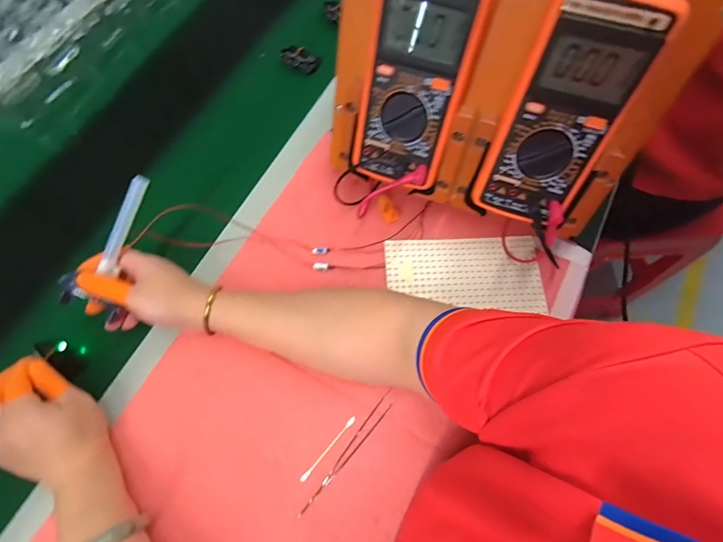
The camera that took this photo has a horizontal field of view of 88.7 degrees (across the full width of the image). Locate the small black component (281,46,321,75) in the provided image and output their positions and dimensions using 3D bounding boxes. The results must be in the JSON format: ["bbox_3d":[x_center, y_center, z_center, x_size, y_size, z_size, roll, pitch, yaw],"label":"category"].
[{"bbox_3d":[-0.087,-0.299,0.520,0.061,0.018,0.023,29,73,10],"label":"small black component"}]

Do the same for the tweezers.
[{"bbox_3d":[-0.011,0.169,0.346,0.013,0.005,0.132,38,75,13],"label":"tweezers"}]

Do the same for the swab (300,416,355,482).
[{"bbox_3d":[-0.031,0.167,0.347,0.005,0.004,0.071,40,75,13],"label":"swab"}]

